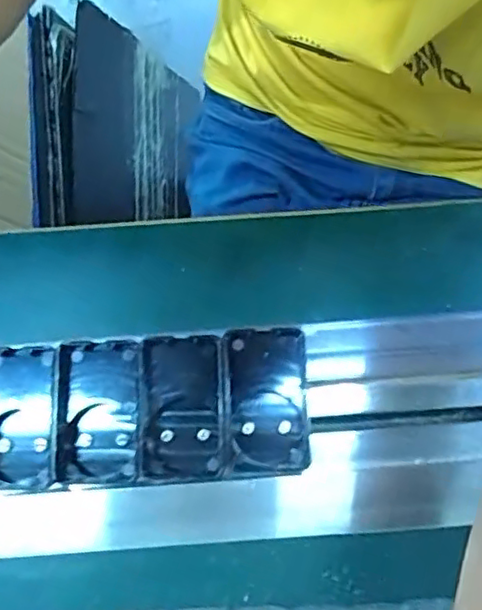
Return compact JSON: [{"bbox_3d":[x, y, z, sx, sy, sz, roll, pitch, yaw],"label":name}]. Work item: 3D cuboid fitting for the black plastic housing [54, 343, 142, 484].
[{"bbox_3d":[-0.074,0.055,0.318,0.041,0.015,0.070,2,80,1],"label":"black plastic housing"}]

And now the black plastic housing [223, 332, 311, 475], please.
[{"bbox_3d":[0.013,0.051,0.324,0.041,0.014,0.074,-1,80,0],"label":"black plastic housing"}]

